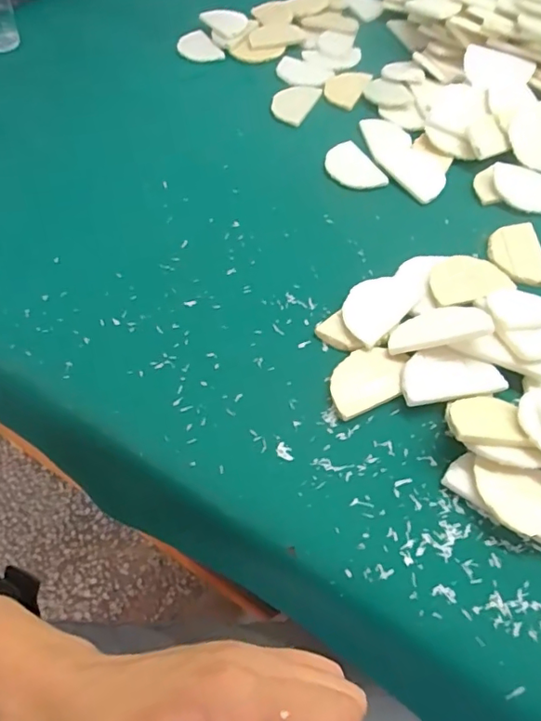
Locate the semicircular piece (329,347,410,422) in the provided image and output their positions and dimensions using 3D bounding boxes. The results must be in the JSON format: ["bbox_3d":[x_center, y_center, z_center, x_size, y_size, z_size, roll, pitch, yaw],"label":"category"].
[{"bbox_3d":[0.068,0.012,0.371,0.059,0.008,0.043,-23,59,-14],"label":"semicircular piece"}]

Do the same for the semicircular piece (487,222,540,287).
[{"bbox_3d":[0.203,-0.090,0.441,0.043,0.004,0.069,2,56,3],"label":"semicircular piece"}]

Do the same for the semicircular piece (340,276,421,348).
[{"bbox_3d":[0.082,-0.041,0.409,0.044,0.008,0.071,39,65,24],"label":"semicircular piece"}]

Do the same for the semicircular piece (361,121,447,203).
[{"bbox_3d":[0.129,-0.204,0.525,0.047,0.006,0.136,-19,58,-11],"label":"semicircular piece"}]

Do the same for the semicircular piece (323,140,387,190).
[{"bbox_3d":[0.076,-0.185,0.509,0.043,0.005,0.074,-20,58,-11],"label":"semicircular piece"}]

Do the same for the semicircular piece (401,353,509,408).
[{"bbox_3d":[0.123,0.011,0.365,0.067,0.007,0.036,-6,56,-2],"label":"semicircular piece"}]

